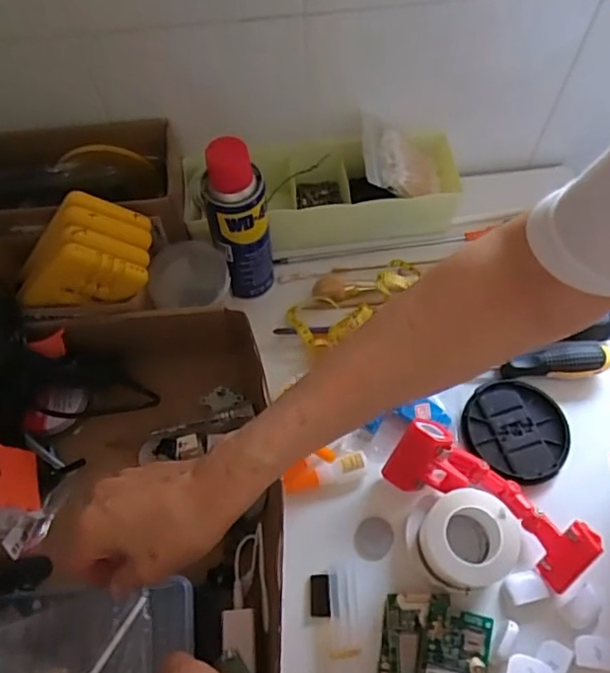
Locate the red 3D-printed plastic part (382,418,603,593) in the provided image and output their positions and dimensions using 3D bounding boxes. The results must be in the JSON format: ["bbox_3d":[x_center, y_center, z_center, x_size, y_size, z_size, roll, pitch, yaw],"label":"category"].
[{"bbox_3d":[0.142,0.125,0.442,0.157,0.047,0.053,31,68,16],"label":"red 3D-printed plastic part"}]

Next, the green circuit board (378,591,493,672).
[{"bbox_3d":[0.093,0.241,0.414,0.076,0.014,0.097,9,64,6],"label":"green circuit board"}]

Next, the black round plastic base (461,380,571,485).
[{"bbox_3d":[0.180,0.079,0.488,0.087,0.012,0.087,-1,63,1],"label":"black round plastic base"}]

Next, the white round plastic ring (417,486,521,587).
[{"bbox_3d":[0.116,0.149,0.417,0.062,0.055,0.062,-1,63,1],"label":"white round plastic ring"}]

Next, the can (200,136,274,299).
[{"bbox_3d":[-0.054,-0.094,0.497,0.050,0.166,0.042,-11,63,-4],"label":"can"}]

